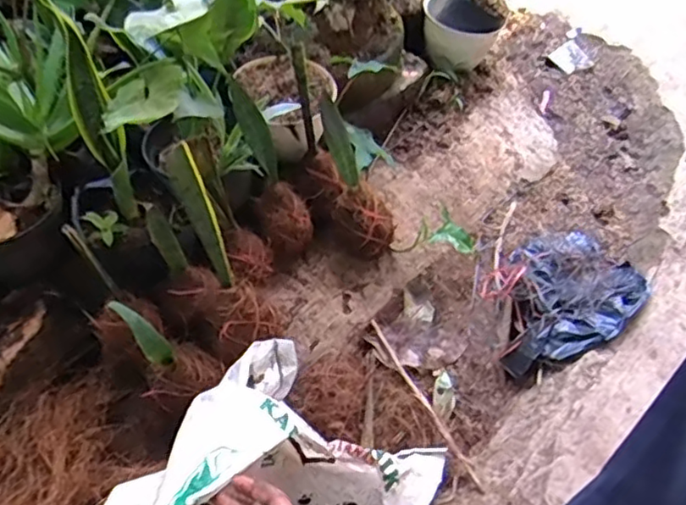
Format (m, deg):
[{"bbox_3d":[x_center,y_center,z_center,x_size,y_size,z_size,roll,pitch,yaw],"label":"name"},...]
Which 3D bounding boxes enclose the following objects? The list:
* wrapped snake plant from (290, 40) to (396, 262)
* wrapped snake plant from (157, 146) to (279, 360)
[{"bbox_3d":[-0.008,-0.132,0.857,0.081,0.315,0.106,-38,31,-26],"label":"wrapped snake plant"},{"bbox_3d":[-0.124,0.012,0.684,0.080,0.257,0.095,-15,52,-12],"label":"wrapped snake plant"}]

